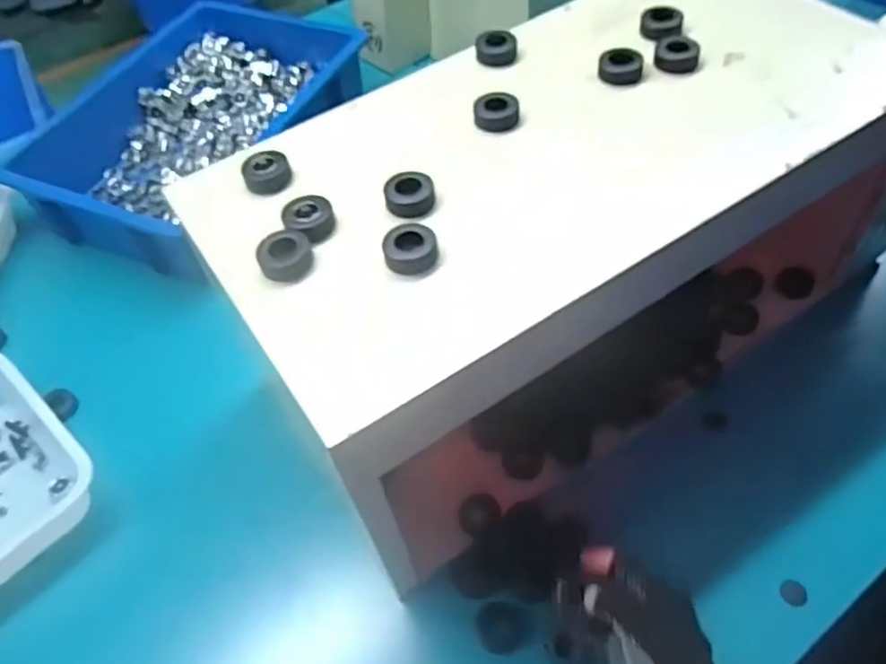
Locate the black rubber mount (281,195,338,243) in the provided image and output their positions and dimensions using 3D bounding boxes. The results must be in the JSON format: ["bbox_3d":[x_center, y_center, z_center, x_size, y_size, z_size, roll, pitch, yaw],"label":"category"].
[{"bbox_3d":[-0.097,-0.082,0.503,0.036,0.016,0.036,-2,50,3],"label":"black rubber mount"}]

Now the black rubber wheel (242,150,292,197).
[{"bbox_3d":[-0.139,-0.128,0.544,0.036,0.016,0.040,-16,51,-9],"label":"black rubber wheel"}]

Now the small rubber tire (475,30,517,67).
[{"bbox_3d":[0.049,-0.258,0.625,0.037,0.019,0.029,-4,50,1],"label":"small rubber tire"}]

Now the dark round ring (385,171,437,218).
[{"bbox_3d":[-0.025,-0.102,0.512,0.036,0.019,0.030,-14,50,-7],"label":"dark round ring"}]

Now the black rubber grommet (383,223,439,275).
[{"bbox_3d":[-0.022,-0.058,0.475,0.036,0.017,0.031,-9,50,-3],"label":"black rubber grommet"}]

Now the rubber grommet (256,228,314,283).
[{"bbox_3d":[-0.110,-0.054,0.479,0.037,0.018,0.034,-16,51,-9],"label":"rubber grommet"}]

